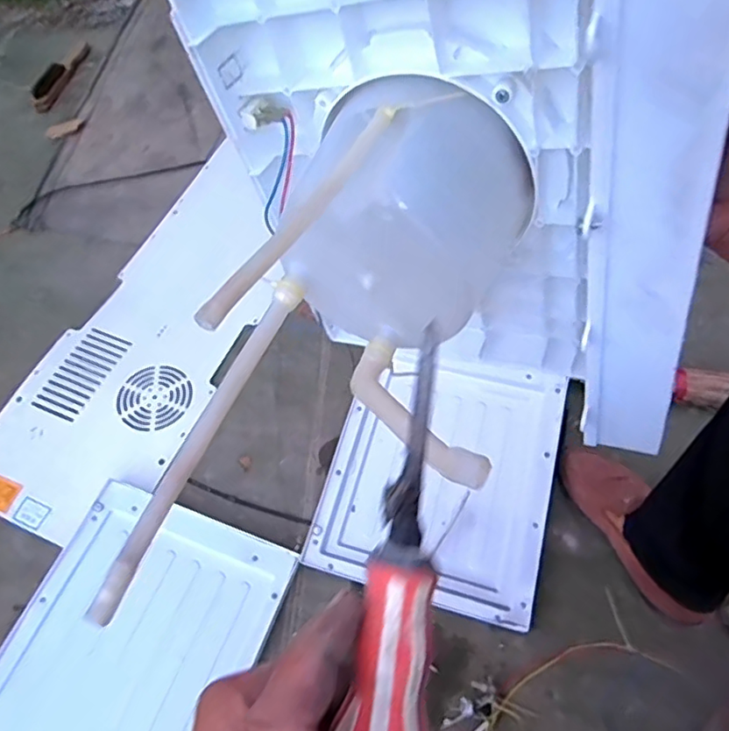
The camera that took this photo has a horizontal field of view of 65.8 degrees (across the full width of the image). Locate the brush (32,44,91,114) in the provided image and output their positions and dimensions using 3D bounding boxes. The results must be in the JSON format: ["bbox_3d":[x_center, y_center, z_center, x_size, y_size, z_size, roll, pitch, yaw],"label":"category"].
[{"bbox_3d":[-0.679,-0.653,1.263,0.055,0.034,0.241,14,61,9],"label":"brush"}]

